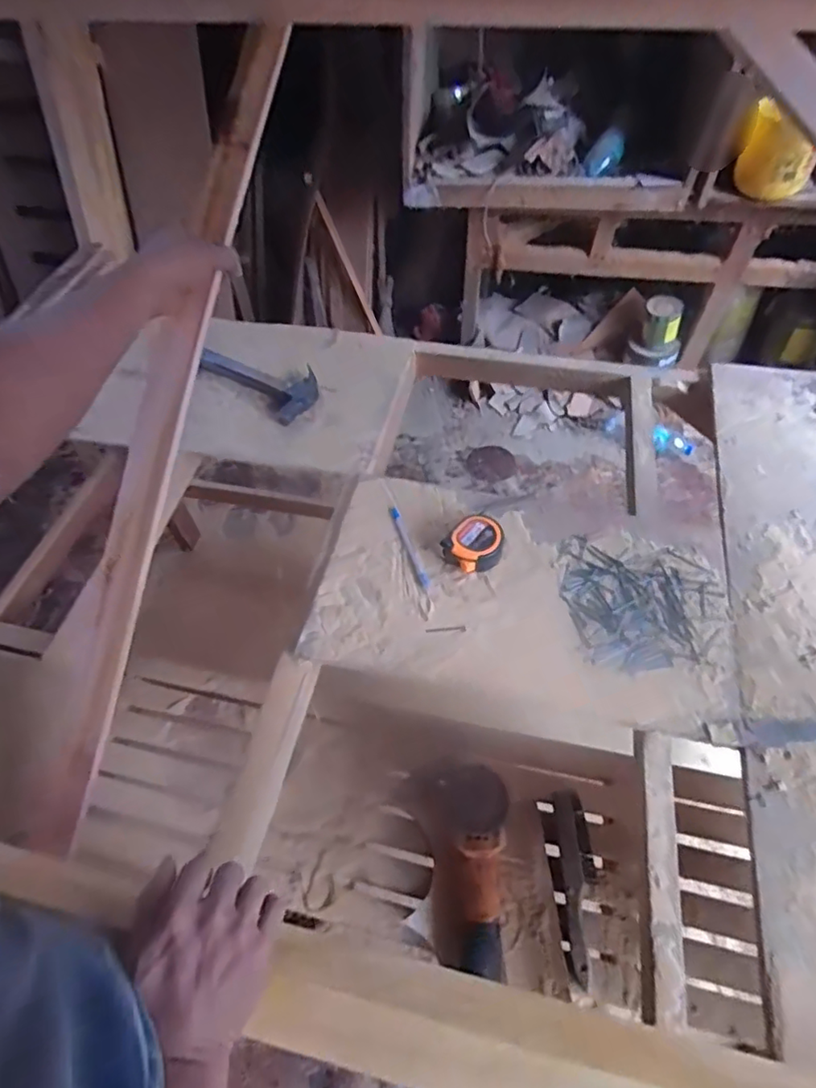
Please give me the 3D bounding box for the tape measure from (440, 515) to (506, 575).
[{"bbox_3d":[0.089,0.001,0.756,0.083,0.042,0.065,-36,60,-20],"label":"tape measure"}]

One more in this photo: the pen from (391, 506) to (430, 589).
[{"bbox_3d":[0.002,0.003,0.777,0.011,0.008,0.133,-18,56,-9],"label":"pen"}]

